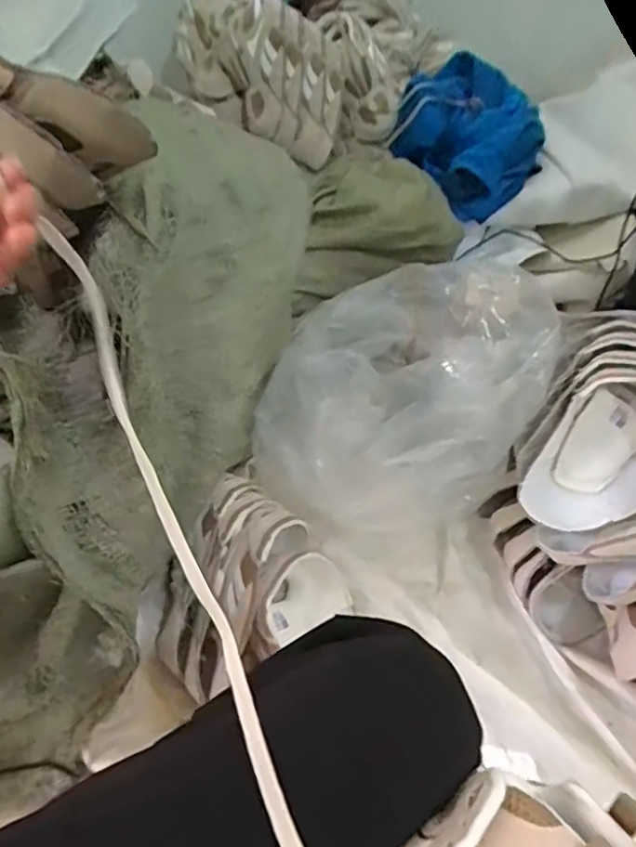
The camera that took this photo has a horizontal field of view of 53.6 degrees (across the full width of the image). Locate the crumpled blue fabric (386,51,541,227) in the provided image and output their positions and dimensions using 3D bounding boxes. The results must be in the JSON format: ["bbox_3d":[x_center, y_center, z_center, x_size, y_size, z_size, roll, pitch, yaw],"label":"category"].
[{"bbox_3d":[0.316,-0.592,1.303,0.275,0.184,0.329,17,48,15],"label":"crumpled blue fabric"}]

